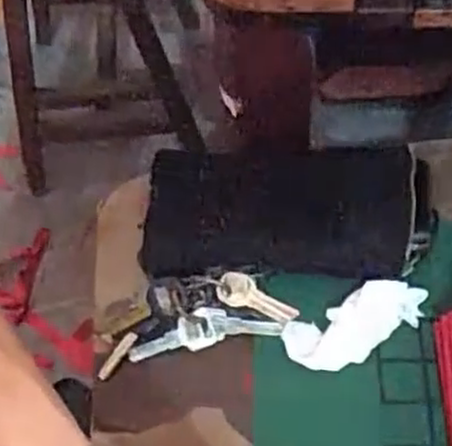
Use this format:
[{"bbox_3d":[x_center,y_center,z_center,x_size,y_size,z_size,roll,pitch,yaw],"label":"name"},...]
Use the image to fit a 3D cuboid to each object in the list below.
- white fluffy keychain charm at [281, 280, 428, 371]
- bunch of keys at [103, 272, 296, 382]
[{"bbox_3d":[0.086,0.069,0.494,0.094,0.038,0.037,-22,59,-9],"label":"white fluffy keychain charm"},{"bbox_3d":[-0.023,0.064,0.508,0.129,0.033,0.043,-12,58,-2],"label":"bunch of keys"}]

